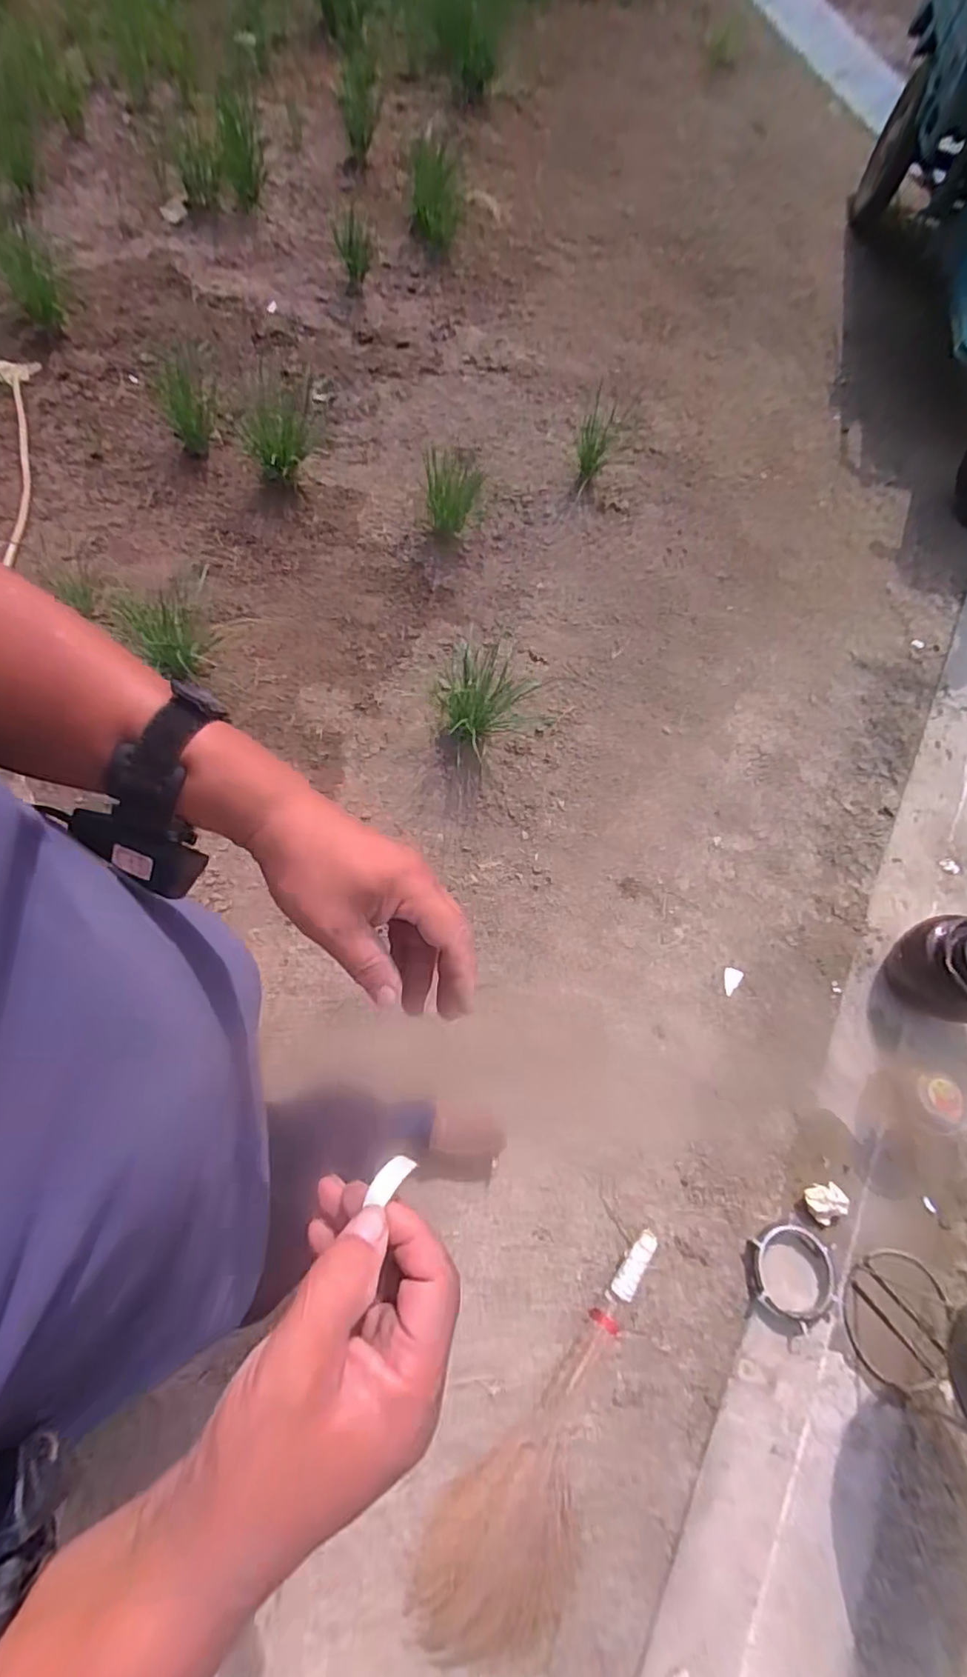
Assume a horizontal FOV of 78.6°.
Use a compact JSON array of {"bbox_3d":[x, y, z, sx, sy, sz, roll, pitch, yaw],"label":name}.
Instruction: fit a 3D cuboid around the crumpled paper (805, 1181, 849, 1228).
[{"bbox_3d":[0.662,0.698,1.136,0.079,0.037,0.056,-26,72,-12],"label":"crumpled paper"}]

